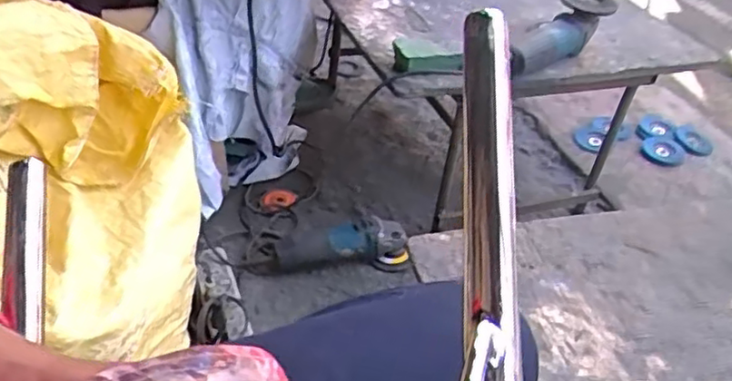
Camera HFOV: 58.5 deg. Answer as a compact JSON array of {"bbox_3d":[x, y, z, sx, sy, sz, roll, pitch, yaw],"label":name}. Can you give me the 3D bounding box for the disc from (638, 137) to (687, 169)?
[{"bbox_3d":[0.728,-0.094,1.600,0.102,0.013,0.097,2,56,-3],"label":"disc"}]

